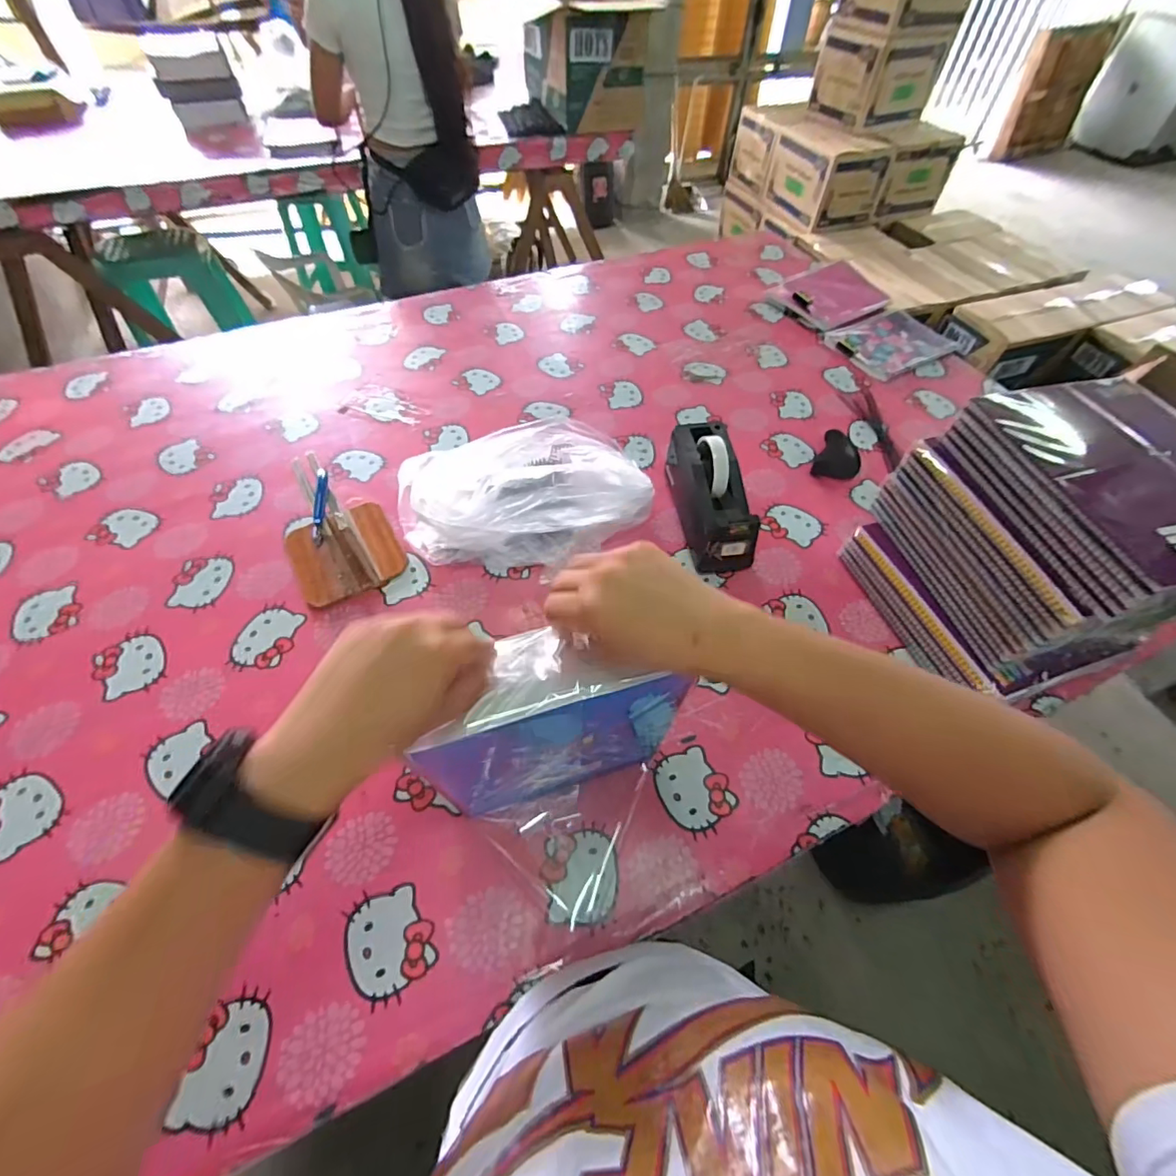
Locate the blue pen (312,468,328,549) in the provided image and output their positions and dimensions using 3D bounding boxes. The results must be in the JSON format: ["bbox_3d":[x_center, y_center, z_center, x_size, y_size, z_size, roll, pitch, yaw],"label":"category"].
[{"bbox_3d":[-0.307,-0.096,0.581,0.016,0.011,0.120,-13,57,-9],"label":"blue pen"}]

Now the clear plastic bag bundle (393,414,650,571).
[{"bbox_3d":[-0.087,-0.140,0.705,0.335,0.108,0.222,-17,58,-12],"label":"clear plastic bag bundle"}]

